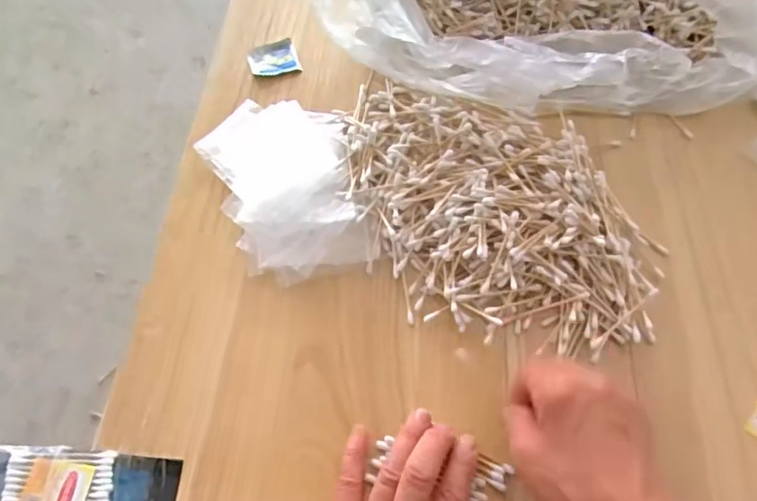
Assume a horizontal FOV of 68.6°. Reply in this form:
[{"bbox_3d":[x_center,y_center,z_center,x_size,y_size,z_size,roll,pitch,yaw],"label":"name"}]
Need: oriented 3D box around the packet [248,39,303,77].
[{"bbox_3d":[-0.110,-0.201,0.583,0.049,0.006,0.049,-16,61,-6],"label":"packet"}]

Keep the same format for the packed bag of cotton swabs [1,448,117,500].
[{"bbox_3d":[-0.221,0.168,0.382,0.072,0.013,0.057,0,60,3],"label":"packed bag of cotton swabs"}]

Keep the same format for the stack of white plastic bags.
[{"bbox_3d":[-0.078,-0.062,0.500,0.125,0.021,0.196,-25,62,-10],"label":"stack of white plastic bags"}]

